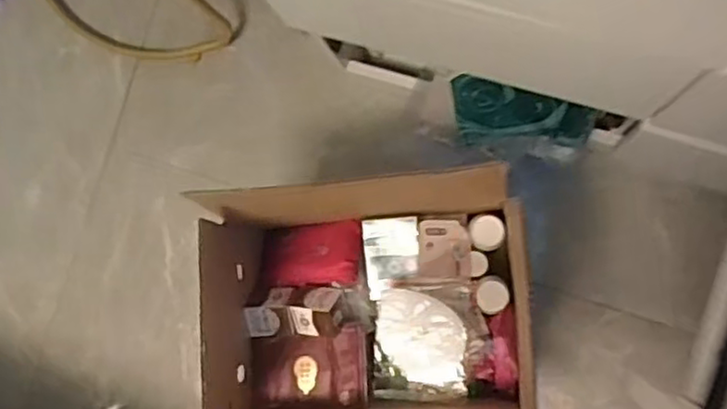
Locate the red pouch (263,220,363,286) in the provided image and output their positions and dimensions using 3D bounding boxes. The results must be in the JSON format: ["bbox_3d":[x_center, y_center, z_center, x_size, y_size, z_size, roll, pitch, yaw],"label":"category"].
[{"bbox_3d":[-0.071,0.069,0.955,0.134,0.024,0.089,-7,58,14],"label":"red pouch"}]

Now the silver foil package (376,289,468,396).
[{"bbox_3d":[0.073,0.174,0.896,0.115,0.025,0.121,2,98,2],"label":"silver foil package"}]

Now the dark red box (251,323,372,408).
[{"bbox_3d":[-0.070,0.218,0.919,0.152,0.032,0.108,-5,85,10],"label":"dark red box"}]

